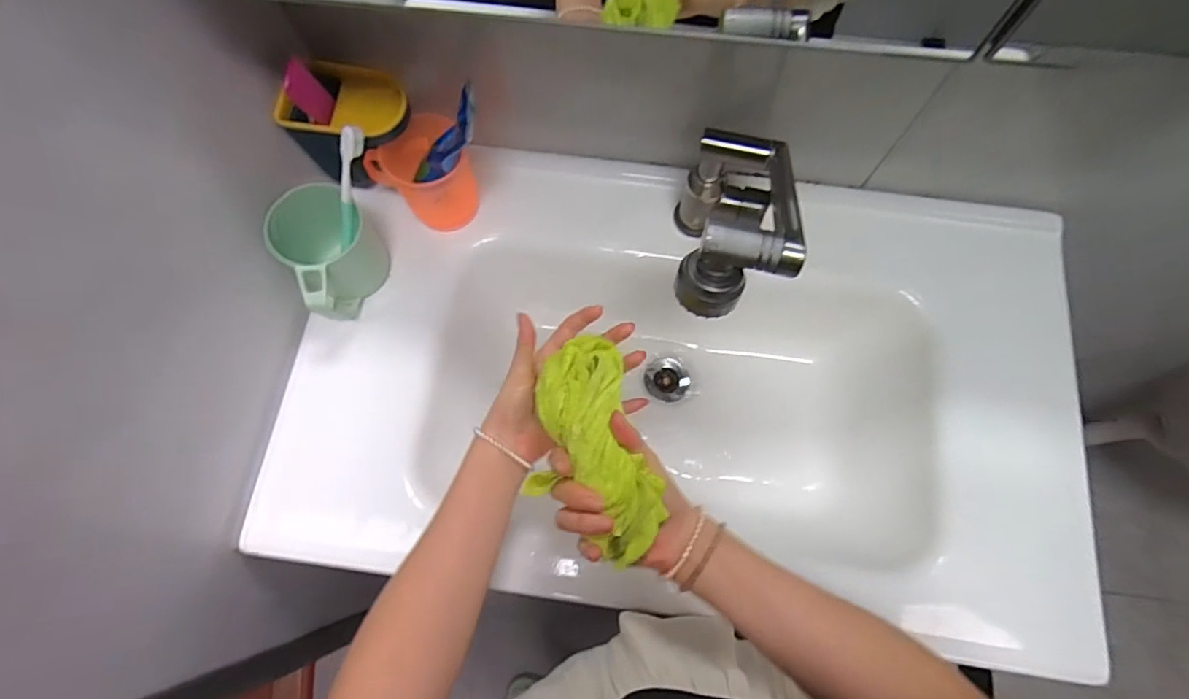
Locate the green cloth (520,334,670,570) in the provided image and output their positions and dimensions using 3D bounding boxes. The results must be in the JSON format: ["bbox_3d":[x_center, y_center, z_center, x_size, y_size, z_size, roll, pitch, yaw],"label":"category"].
[{"bbox_3d":[-0.005,0.073,0.391,0.082,0.041,0.155,-18,70,-5],"label":"green cloth"}]

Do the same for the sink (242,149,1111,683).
[{"bbox_3d":[0.097,0.034,0.616,0.792,0.171,0.450,8,73,3],"label":"sink"}]

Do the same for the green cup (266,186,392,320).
[{"bbox_3d":[-0.262,-0.093,0.546,0.089,0.104,0.096,38,77,11],"label":"green cup"}]

